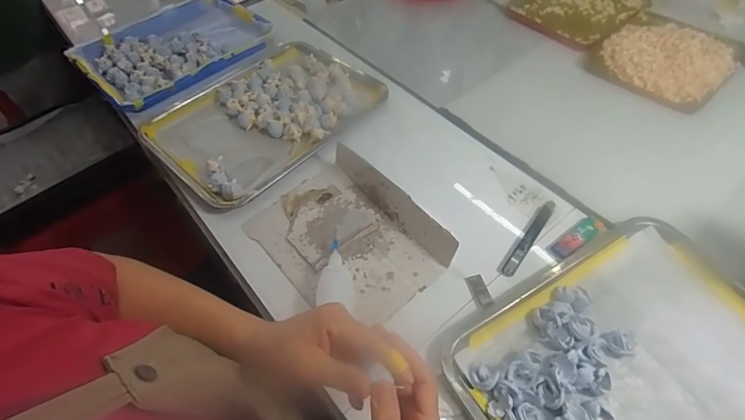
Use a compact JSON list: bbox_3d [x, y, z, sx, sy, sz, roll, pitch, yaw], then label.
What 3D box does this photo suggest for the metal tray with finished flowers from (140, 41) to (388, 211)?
[{"bbox_3d":[-0.183,-0.164,0.697,0.265,0.024,0.344,35,62,26],"label":"metal tray with finished flowers"}]

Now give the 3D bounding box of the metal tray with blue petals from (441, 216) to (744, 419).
[{"bbox_3d":[0.280,0.163,0.428,0.359,0.028,0.261,-28,56,-17],"label":"metal tray with blue petals"}]

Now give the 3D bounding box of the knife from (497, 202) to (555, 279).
[{"bbox_3d":[0.205,0.034,0.539,0.018,0.007,0.137,32,60,25],"label":"knife"}]

